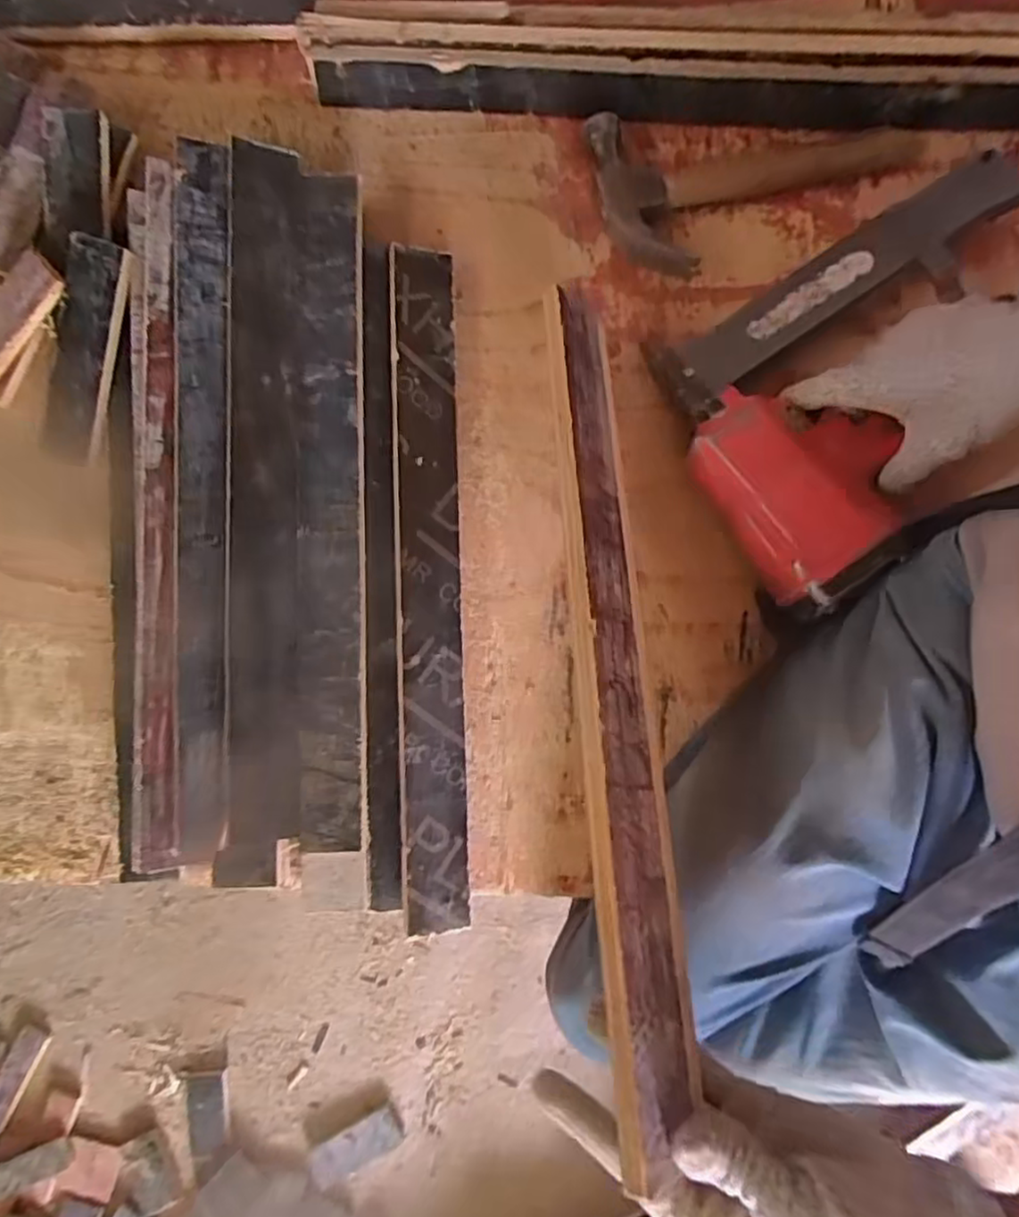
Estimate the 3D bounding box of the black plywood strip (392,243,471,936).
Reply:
[{"bbox_3d":[-0.058,-0.021,0.493,0.046,0.009,0.491,-1,86,-20],"label":"black plywood strip"}]

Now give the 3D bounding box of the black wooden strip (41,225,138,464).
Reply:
[{"bbox_3d":[-0.317,-0.190,0.498,0.047,0.016,0.158,20,102,4],"label":"black wooden strip"}]

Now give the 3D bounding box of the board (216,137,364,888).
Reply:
[{"bbox_3d":[-0.153,-0.073,0.486,0.090,0.016,0.515,1,87,-14],"label":"board"}]

